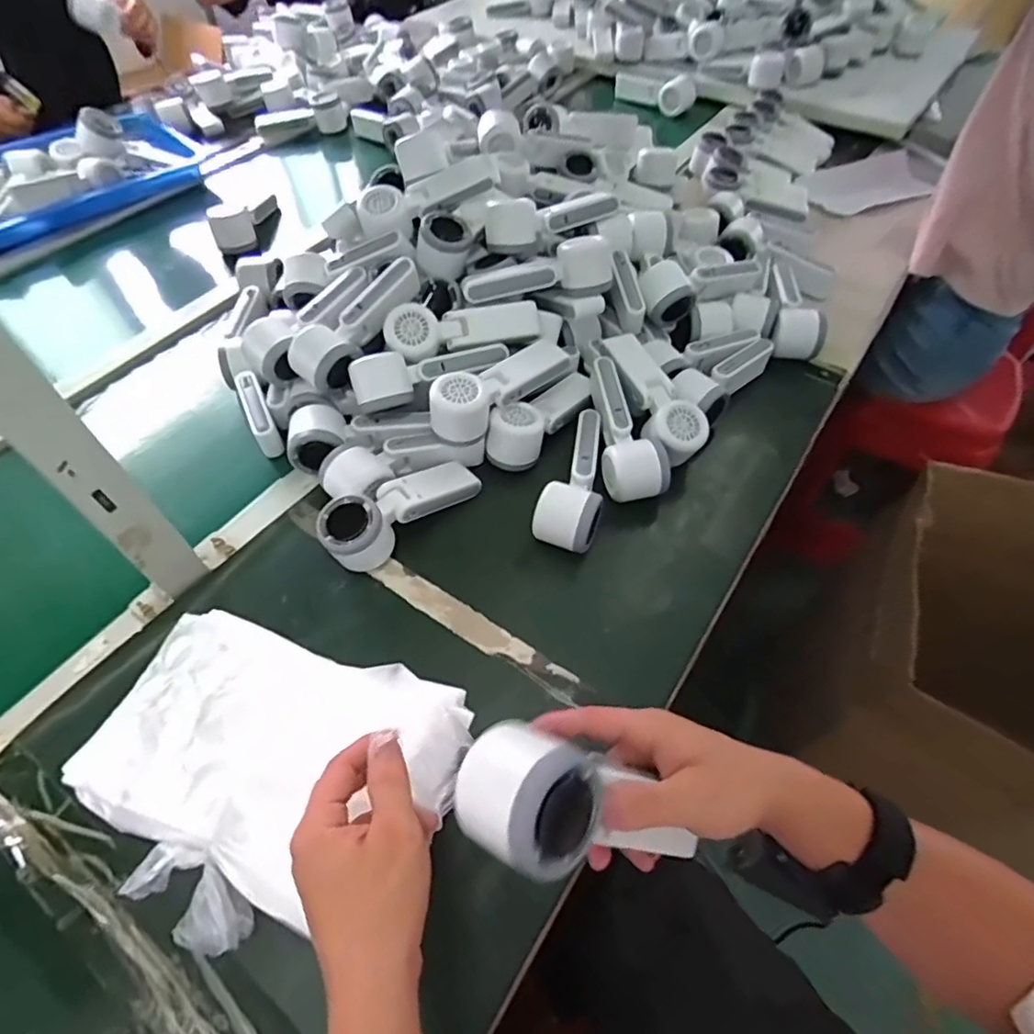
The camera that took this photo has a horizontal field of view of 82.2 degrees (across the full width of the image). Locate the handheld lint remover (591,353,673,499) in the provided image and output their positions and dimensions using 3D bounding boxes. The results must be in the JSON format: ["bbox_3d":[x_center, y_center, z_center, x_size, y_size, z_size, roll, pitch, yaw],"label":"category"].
[{"bbox_3d":[0.107,-0.093,0.631,0.058,0.055,0.170,-11,55,-7],"label":"handheld lint remover"}]

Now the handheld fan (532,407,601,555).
[{"bbox_3d":[0.064,-0.041,0.597,0.057,0.046,0.163,16,57,9],"label":"handheld fan"}]

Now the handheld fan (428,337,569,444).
[{"bbox_3d":[-0.017,-0.136,0.614,0.054,0.058,0.166,36,62,23],"label":"handheld fan"}]

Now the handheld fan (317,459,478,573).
[{"bbox_3d":[-0.111,-0.011,0.574,0.166,0.058,0.061,-37,64,-23],"label":"handheld fan"}]

